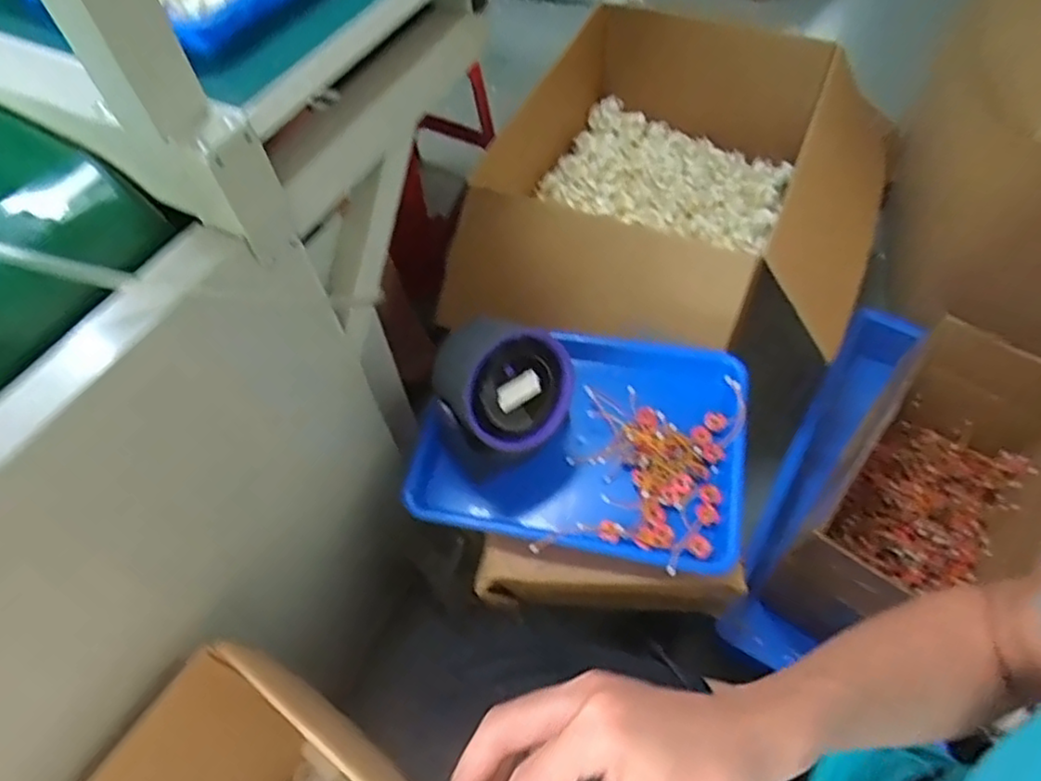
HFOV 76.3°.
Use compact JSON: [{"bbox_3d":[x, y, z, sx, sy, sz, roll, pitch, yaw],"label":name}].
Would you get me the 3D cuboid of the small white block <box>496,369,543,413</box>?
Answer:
[{"bbox_3d":[-0.002,0.001,0.617,0.044,0.020,0.018,-30,59,-16],"label":"small white block"}]

